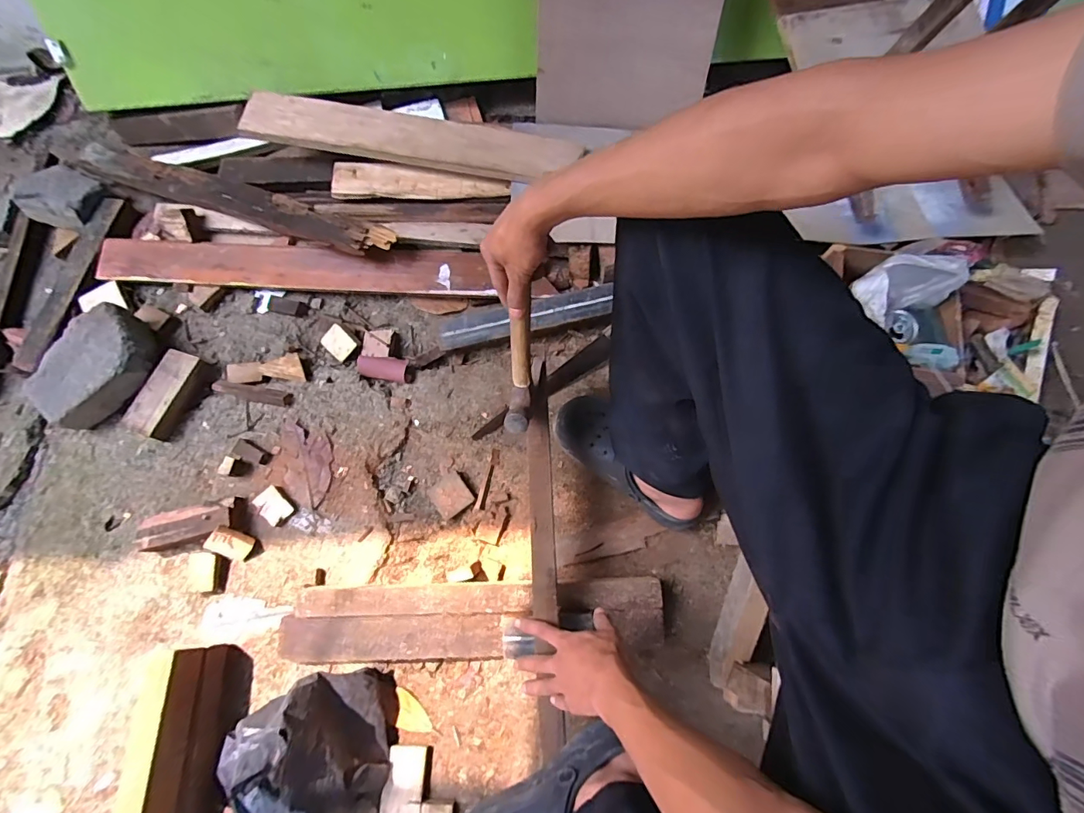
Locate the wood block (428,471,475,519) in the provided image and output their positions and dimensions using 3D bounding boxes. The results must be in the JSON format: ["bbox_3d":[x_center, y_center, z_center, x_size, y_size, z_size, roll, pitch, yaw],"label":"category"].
[{"bbox_3d":[-0.152,0.148,0.798,0.061,0.014,0.064,-35,73,-9],"label":"wood block"}]

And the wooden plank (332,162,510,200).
[{"bbox_3d":[-0.233,-0.422,0.914,0.331,0.015,0.064,5,97,-2],"label":"wooden plank"}]

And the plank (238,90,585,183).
[{"bbox_3d":[-0.242,-0.501,0.889,0.601,0.020,0.096,8,88,-2],"label":"plank"}]

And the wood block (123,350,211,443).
[{"bbox_3d":[-0.662,-0.020,0.845,0.068,0.050,0.158,18,73,8],"label":"wood block"}]

